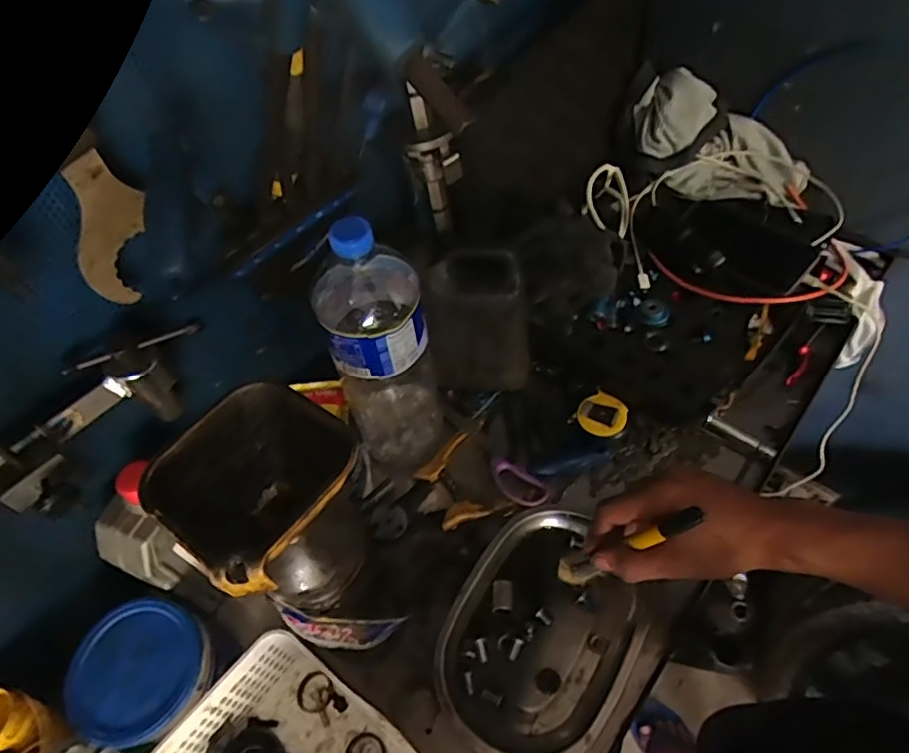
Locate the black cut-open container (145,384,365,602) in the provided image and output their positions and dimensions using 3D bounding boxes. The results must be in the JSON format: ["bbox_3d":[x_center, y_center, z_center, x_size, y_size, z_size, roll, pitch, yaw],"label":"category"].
[{"bbox_3d":[-0.103,0.060,0.321,0.093,0.064,0.092,29,62,24],"label":"black cut-open container"}]

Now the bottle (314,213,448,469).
[{"bbox_3d":[-0.064,-0.016,0.539,0.083,0.308,0.082,-13,54,-4],"label":"bottle"}]

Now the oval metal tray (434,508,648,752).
[{"bbox_3d":[0.077,0.226,0.521,0.157,0.035,0.210,28,62,23],"label":"oval metal tray"}]

